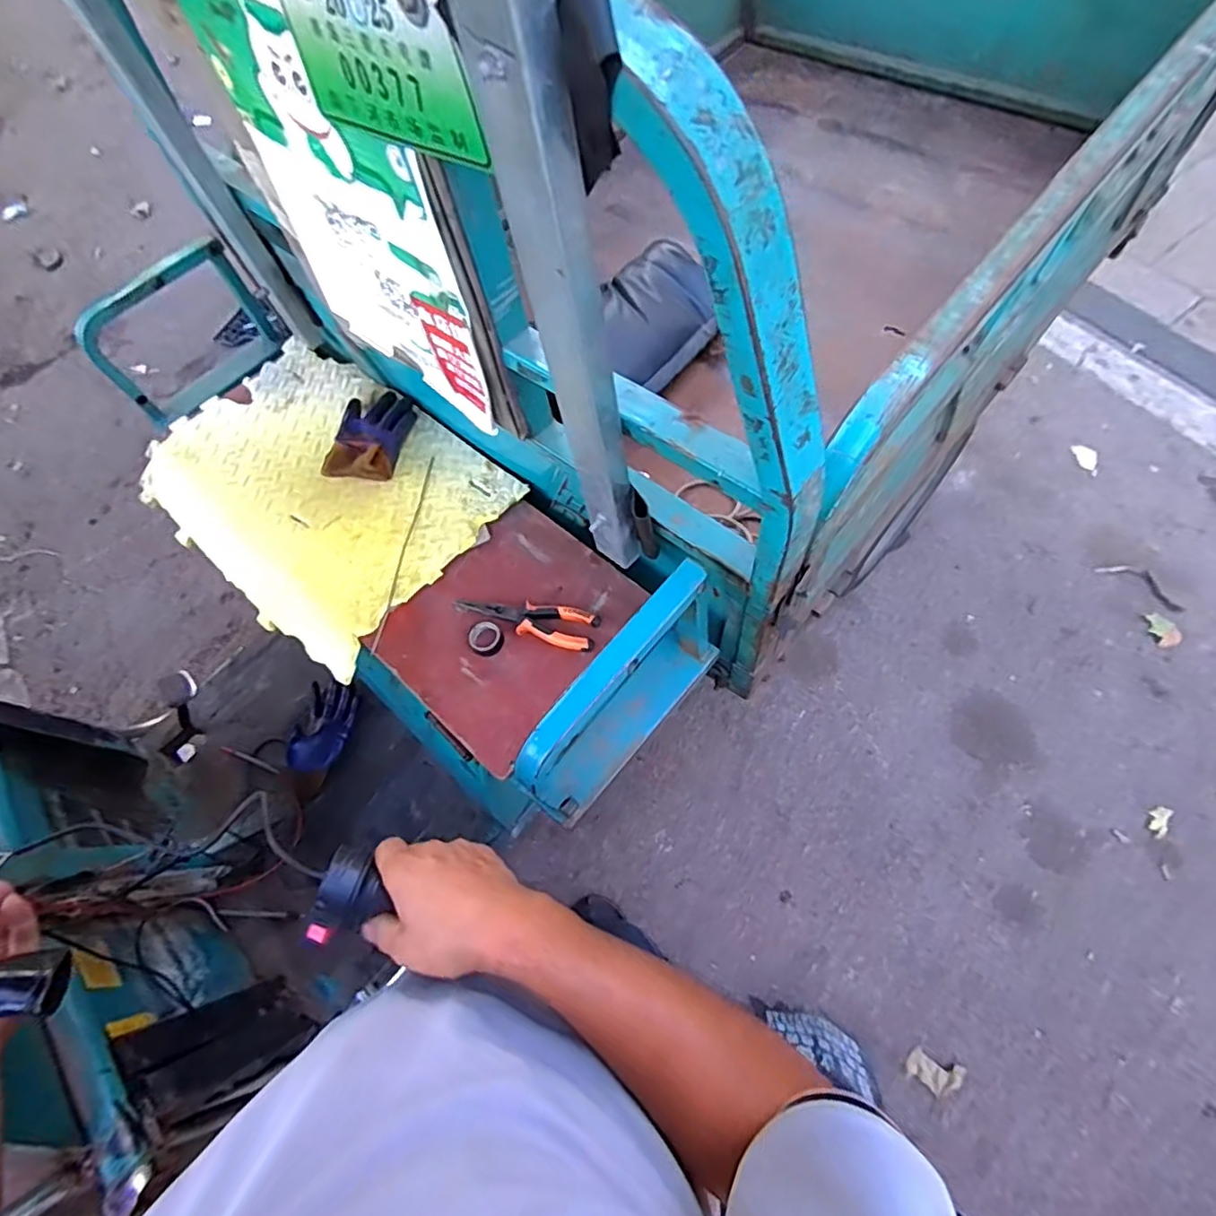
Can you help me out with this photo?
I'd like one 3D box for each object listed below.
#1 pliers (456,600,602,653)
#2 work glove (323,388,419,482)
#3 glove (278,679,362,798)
[{"bbox_3d":[-0.107,0.014,0.790,0.191,0.018,0.055,13,67,9],"label":"pliers"},{"bbox_3d":[-0.368,-0.272,0.938,0.106,0.051,0.174,6,66,6],"label":"work glove"},{"bbox_3d":[-0.554,0.249,1.168,0.101,0.031,0.211,8,66,7],"label":"glove"}]

